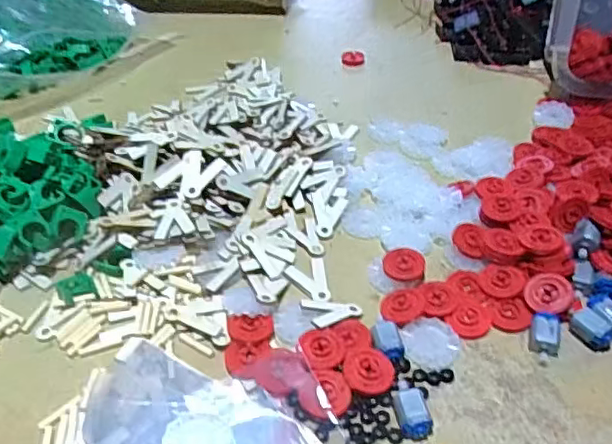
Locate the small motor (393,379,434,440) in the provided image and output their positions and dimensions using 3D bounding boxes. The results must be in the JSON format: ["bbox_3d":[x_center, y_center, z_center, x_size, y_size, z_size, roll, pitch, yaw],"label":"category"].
[{"bbox_3d":[0.065,0.115,0.369,0.018,0.015,0.040,-9,43,-10],"label":"small motor"}]

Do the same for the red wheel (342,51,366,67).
[{"bbox_3d":[0.059,-0.205,0.742,0.028,0.012,0.021,0,43,-1],"label":"red wheel"}]

